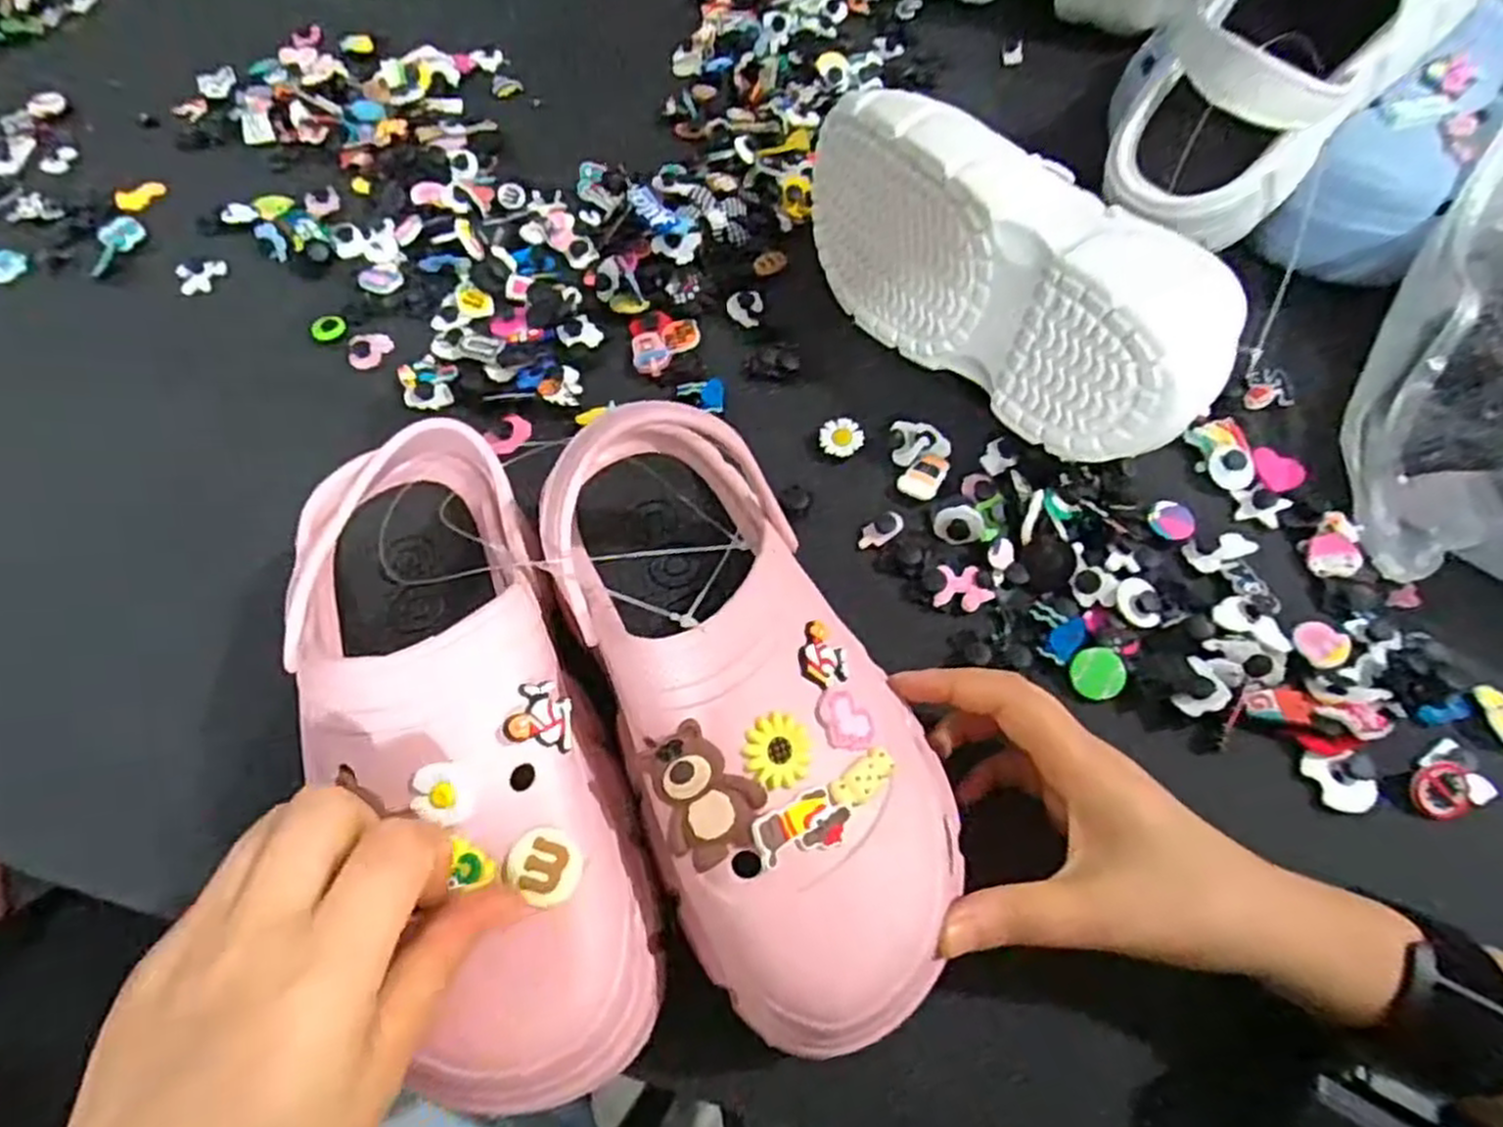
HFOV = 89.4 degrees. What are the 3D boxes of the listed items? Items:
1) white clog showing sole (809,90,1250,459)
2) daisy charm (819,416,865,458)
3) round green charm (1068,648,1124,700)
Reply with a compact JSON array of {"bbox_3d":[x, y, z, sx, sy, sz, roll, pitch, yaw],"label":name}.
[{"bbox_3d":[0.141,-0.159,0.409,0.108,0.106,0.244,-35,67,-17],"label":"white clog showing sole"},{"bbox_3d":[0.050,-0.070,0.419,0.023,0.004,0.022,-1,77,6],"label":"daisy charm"},{"bbox_3d":[0.160,0.050,0.349,0.022,0.007,0.023,0,61,0],"label":"round green charm"}]

